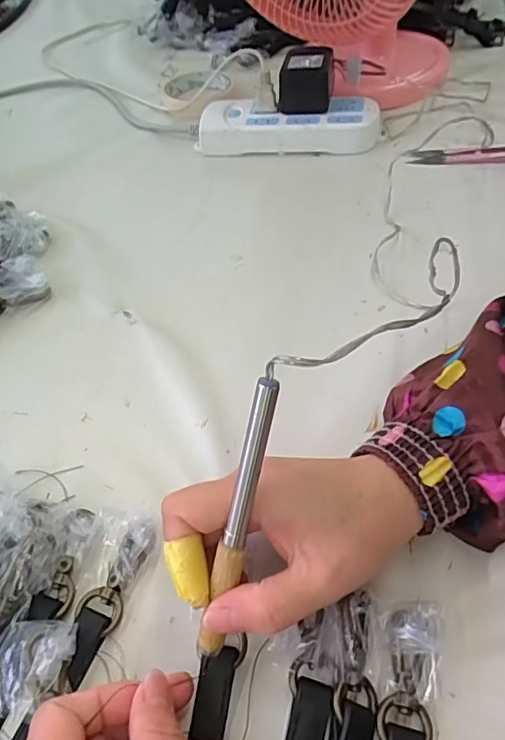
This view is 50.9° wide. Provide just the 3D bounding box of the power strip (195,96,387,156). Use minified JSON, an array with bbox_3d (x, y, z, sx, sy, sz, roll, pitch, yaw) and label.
[{"bbox_3d":[0.039,-0.256,0.558,0.190,0.037,0.069,7,50,10],"label":"power strip"}]

